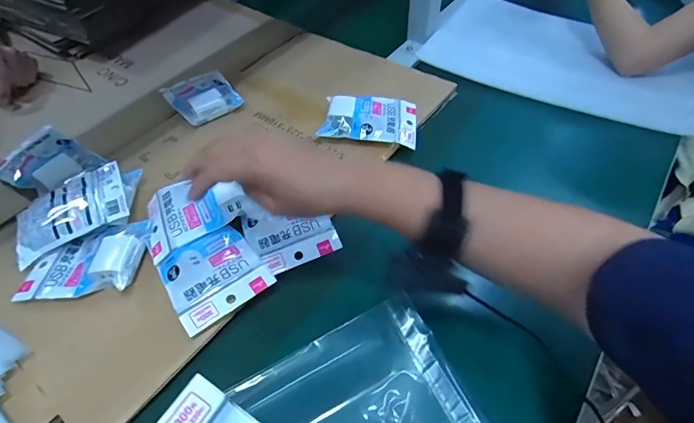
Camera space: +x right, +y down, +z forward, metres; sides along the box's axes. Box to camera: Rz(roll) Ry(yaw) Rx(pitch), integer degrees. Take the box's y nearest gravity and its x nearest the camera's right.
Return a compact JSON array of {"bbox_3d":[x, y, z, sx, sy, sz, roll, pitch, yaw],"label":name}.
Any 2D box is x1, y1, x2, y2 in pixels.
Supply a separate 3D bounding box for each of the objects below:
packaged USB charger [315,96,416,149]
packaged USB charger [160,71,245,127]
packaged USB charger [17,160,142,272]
[{"bbox_3d":[0.032,-0.132,0.602,0.129,0.031,0.095,2,50,5],"label":"packaged USB charger"},{"bbox_3d":[-0.226,-0.182,0.651,0.091,0.025,0.125,-30,54,-20],"label":"packaged USB charger"},{"bbox_3d":[-0.315,-0.002,0.502,0.139,0.032,0.092,-24,53,-16],"label":"packaged USB charger"}]

